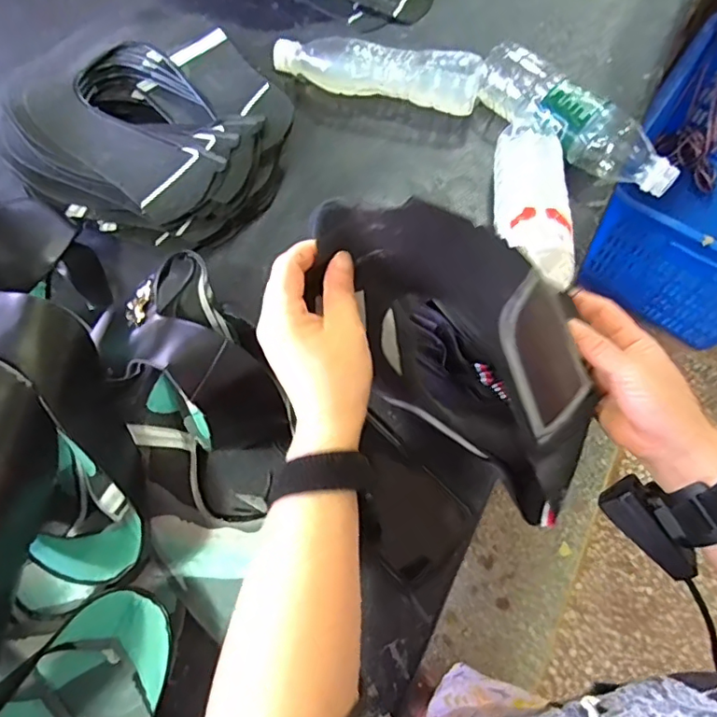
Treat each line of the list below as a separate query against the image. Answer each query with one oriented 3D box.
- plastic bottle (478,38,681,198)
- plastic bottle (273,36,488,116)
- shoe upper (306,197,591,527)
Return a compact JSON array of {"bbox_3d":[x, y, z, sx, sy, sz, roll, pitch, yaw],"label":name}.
[{"bbox_3d":[0.214,-0.235,0.562,0.052,0.061,0.230,-41,73,-16],"label":"plastic bottle"},{"bbox_3d":[0.018,-0.315,0.604,0.230,0.053,0.050,15,68,6],"label":"plastic bottle"},{"bbox_3d":[0.068,-0.015,0.366,0.116,0.080,0.237,-46,106,-7],"label":"shoe upper"}]

